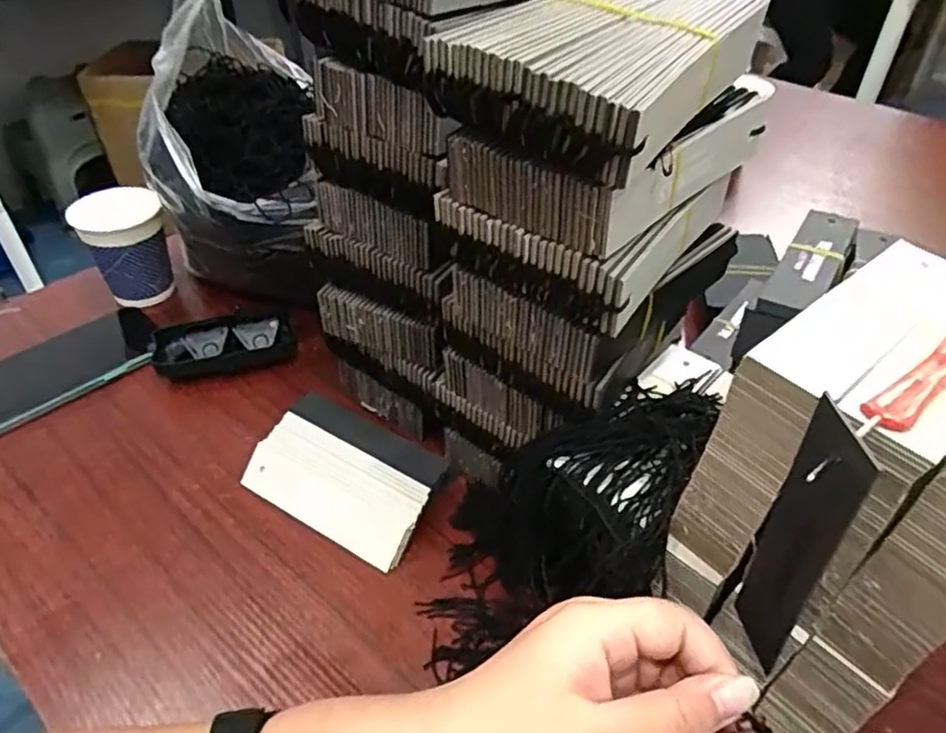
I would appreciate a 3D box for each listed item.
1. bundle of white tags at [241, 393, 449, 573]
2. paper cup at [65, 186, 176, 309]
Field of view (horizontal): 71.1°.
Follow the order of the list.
[{"bbox_3d":[-0.086,0.072,0.442,0.126,0.029,0.074,21,46,23],"label":"bundle of white tags"},{"bbox_3d":[-0.305,-0.105,0.587,0.070,0.083,0.067,-17,44,-18],"label":"paper cup"}]

